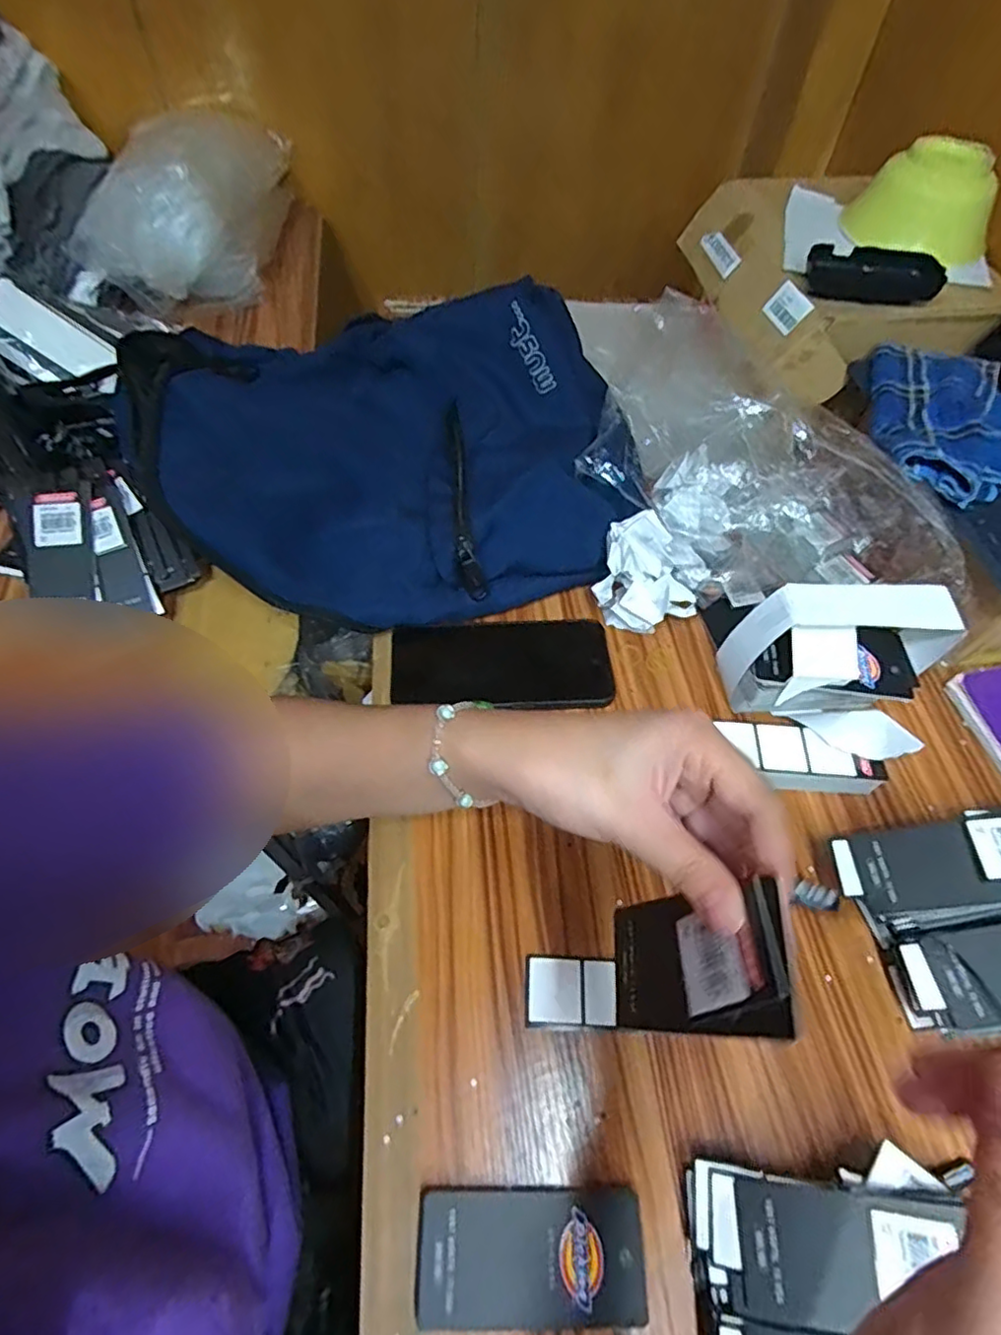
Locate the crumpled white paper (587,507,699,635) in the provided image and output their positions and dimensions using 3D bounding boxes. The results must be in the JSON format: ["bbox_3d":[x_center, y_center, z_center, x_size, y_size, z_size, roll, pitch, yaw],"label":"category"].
[{"bbox_3d":[0.120,-0.069,0.504,0.082,0.070,0.071,18,58,8],"label":"crumpled white paper"}]

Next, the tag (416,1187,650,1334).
[{"bbox_3d":[0.015,0.289,0.304,0.109,0.007,0.051,1,49,-2],"label":"tag"}]

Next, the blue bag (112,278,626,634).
[{"bbox_3d":[-0.106,-0.196,0.548,0.406,0.086,0.338,-12,59,-11],"label":"blue bag"}]

